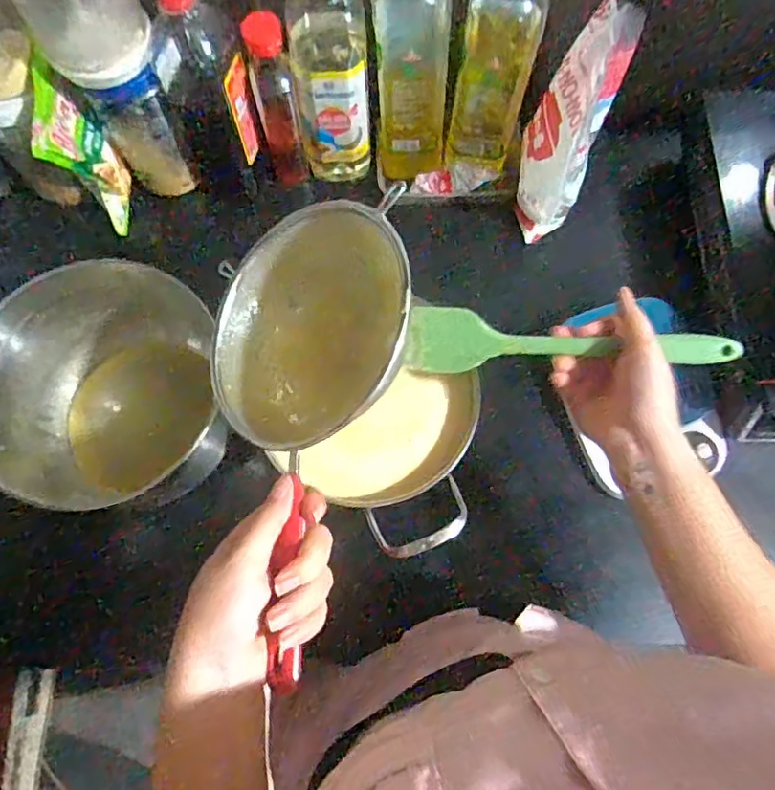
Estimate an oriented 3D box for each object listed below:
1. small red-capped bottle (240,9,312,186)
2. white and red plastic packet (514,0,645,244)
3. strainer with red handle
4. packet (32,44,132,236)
[{"bbox_3d":[-0.114,-0.297,0.608,0.043,0.186,0.042,-19,75,-6],"label":"small red-capped bottle"},{"bbox_3d":[0.184,-0.274,0.605,0.074,0.231,0.080,21,33,6],"label":"white and red plastic packet"},{"bbox_3d":[-0.060,0.012,0.401,0.144,0.071,0.317,1,74,0],"label":"strainer with red handle"},{"bbox_3d":[-0.313,-0.253,0.609,0.035,0.164,0.086,2,74,1],"label":"packet"}]

